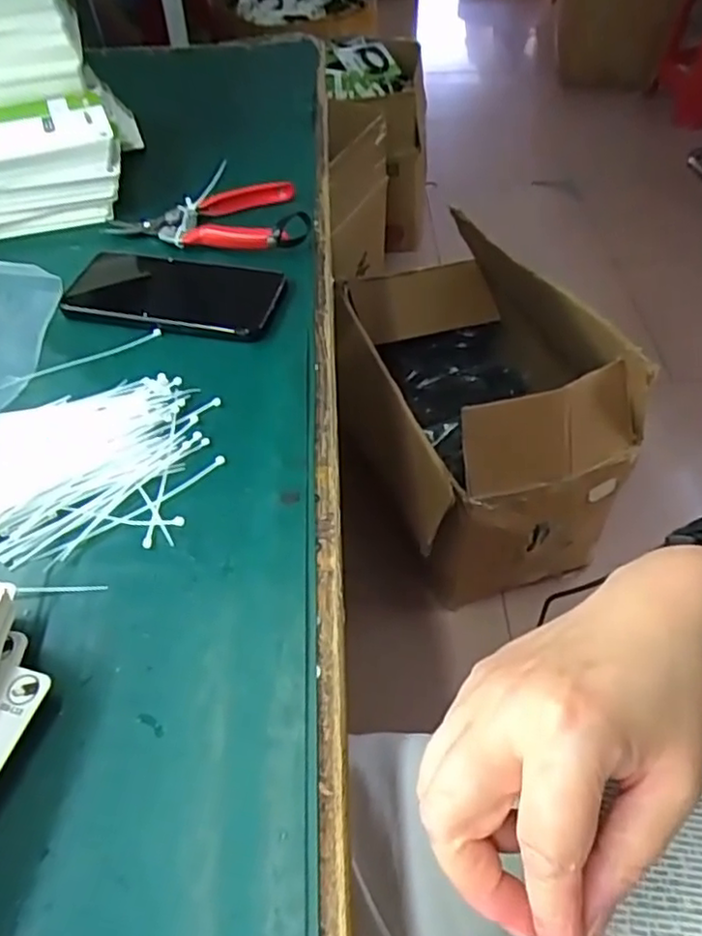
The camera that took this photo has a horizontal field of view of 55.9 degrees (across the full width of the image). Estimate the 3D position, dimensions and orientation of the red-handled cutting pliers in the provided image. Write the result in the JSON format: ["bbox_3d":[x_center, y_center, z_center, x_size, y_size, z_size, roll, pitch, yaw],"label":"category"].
[{"bbox_3d":[-0.126,-0.213,0.559,0.150,0.016,0.094,-2,50,2],"label":"red-handled cutting pliers"}]

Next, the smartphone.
[{"bbox_3d":[-0.132,-0.133,0.497,0.155,0.013,0.079,10,52,11],"label":"smartphone"}]

